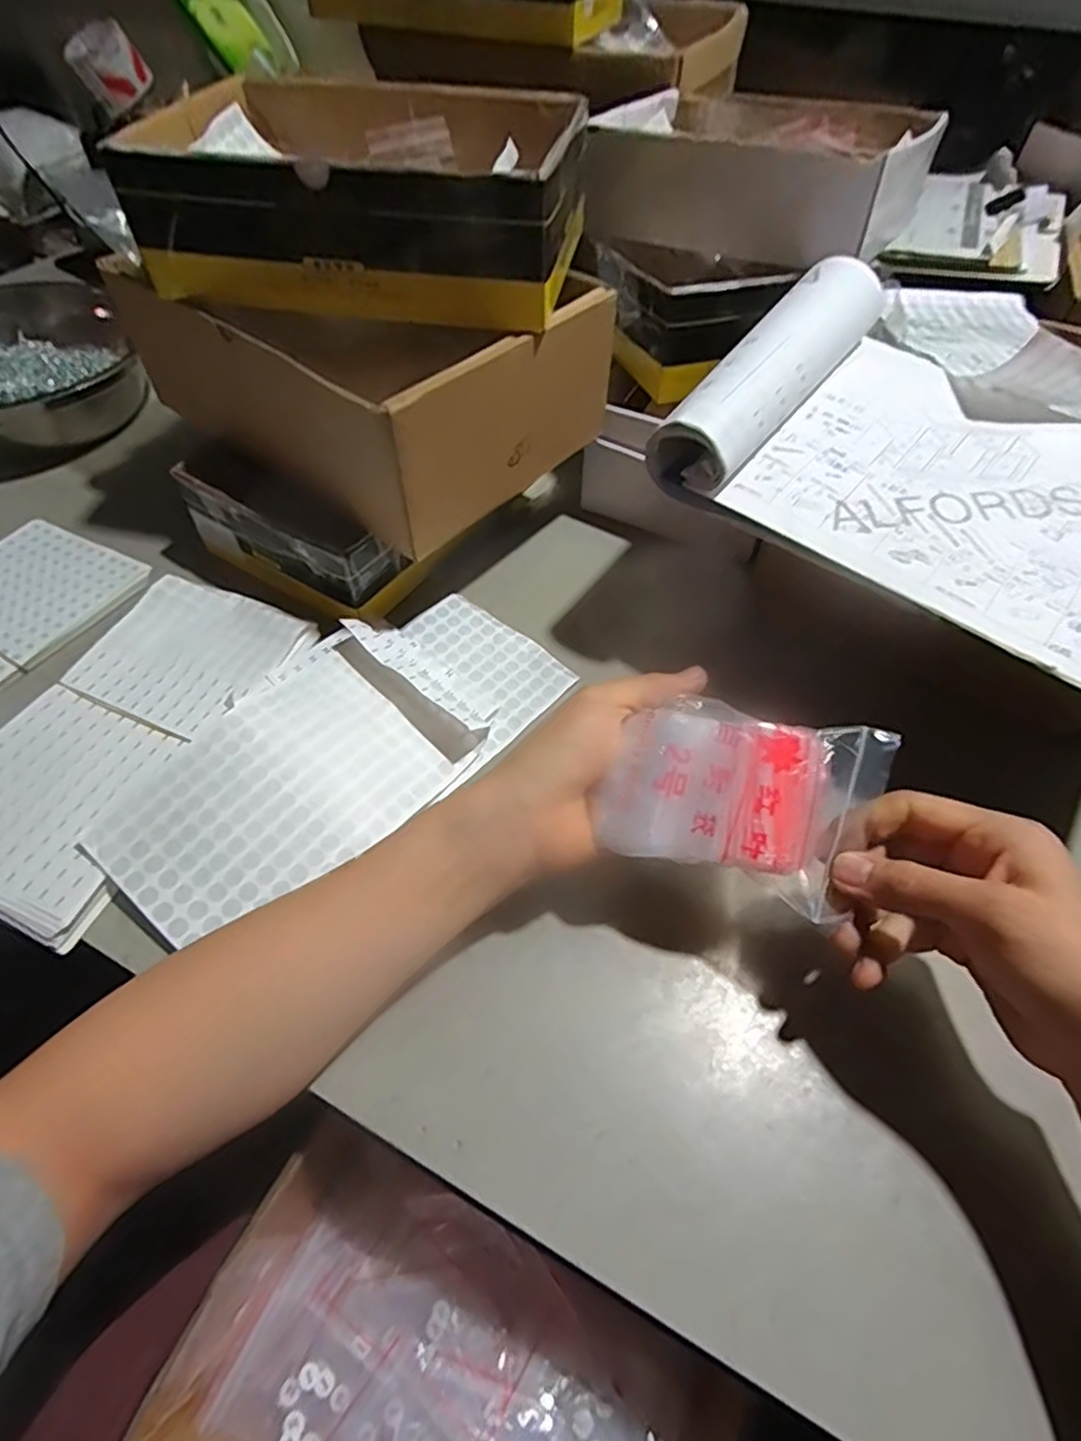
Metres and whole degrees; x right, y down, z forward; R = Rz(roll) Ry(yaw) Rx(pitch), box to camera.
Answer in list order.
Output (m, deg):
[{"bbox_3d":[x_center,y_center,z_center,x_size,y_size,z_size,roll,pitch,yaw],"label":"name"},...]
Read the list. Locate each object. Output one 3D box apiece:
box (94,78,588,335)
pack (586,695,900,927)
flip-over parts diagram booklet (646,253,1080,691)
[{"bbox_3d":[-0.102,-0.335,0.418,0.250,0.074,0.180,5,54,3],"label":"box"},{"bbox_3d":[0.095,0.034,0.309,0.117,0.031,0.086,17,90,18],"label":"pack"},{"bbox_3d":[0.249,-0.142,0.364,0.316,0.062,0.214,33,60,21],"label":"flip-over parts diagram booklet"}]

